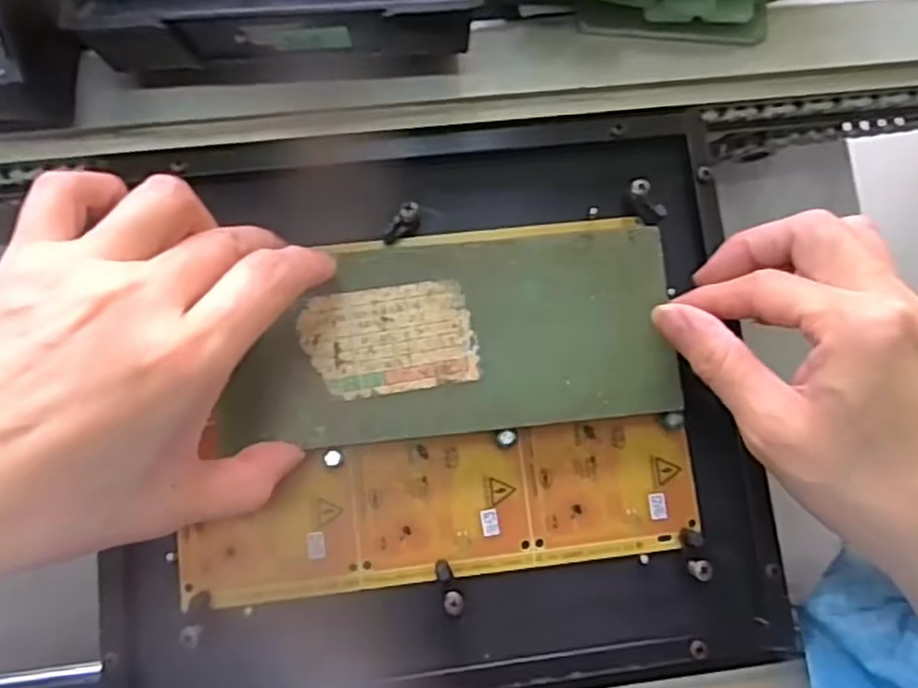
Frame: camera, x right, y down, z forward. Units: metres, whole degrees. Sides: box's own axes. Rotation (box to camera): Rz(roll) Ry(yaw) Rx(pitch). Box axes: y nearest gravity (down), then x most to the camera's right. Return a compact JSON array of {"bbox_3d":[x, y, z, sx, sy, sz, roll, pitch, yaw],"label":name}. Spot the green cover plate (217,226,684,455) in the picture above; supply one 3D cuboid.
[{"bbox_3d":[-0.002,-0.003,0.289,0.179,0.005,0.079,-5,82,-4],"label":"green cover plate"}]

